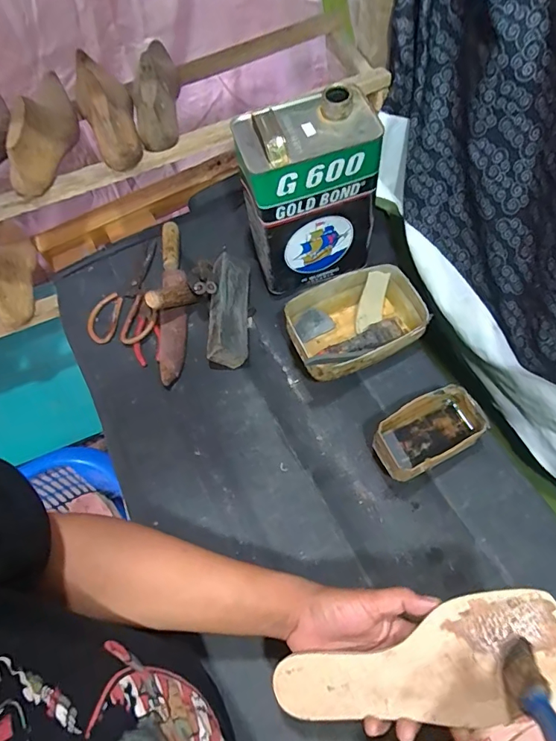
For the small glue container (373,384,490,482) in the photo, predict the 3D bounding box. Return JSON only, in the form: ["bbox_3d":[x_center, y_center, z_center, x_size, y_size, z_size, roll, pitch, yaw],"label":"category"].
[{"bbox_3d":[0.186,0.082,0.567,0.128,0.066,0.074,-26,64,-10],"label":"small glue container"}]

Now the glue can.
[{"bbox_3d":[0.038,-0.237,0.622,0.164,0.237,0.102,-16,63,-5],"label":"glue can"}]

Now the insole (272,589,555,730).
[{"bbox_3d":[0.113,0.248,0.369,0.238,0.009,0.079,-24,62,13],"label":"insole"}]

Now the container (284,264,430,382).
[{"bbox_3d":[0.109,-0.064,0.642,0.184,0.073,0.127,-24,64,-9],"label":"container"}]

